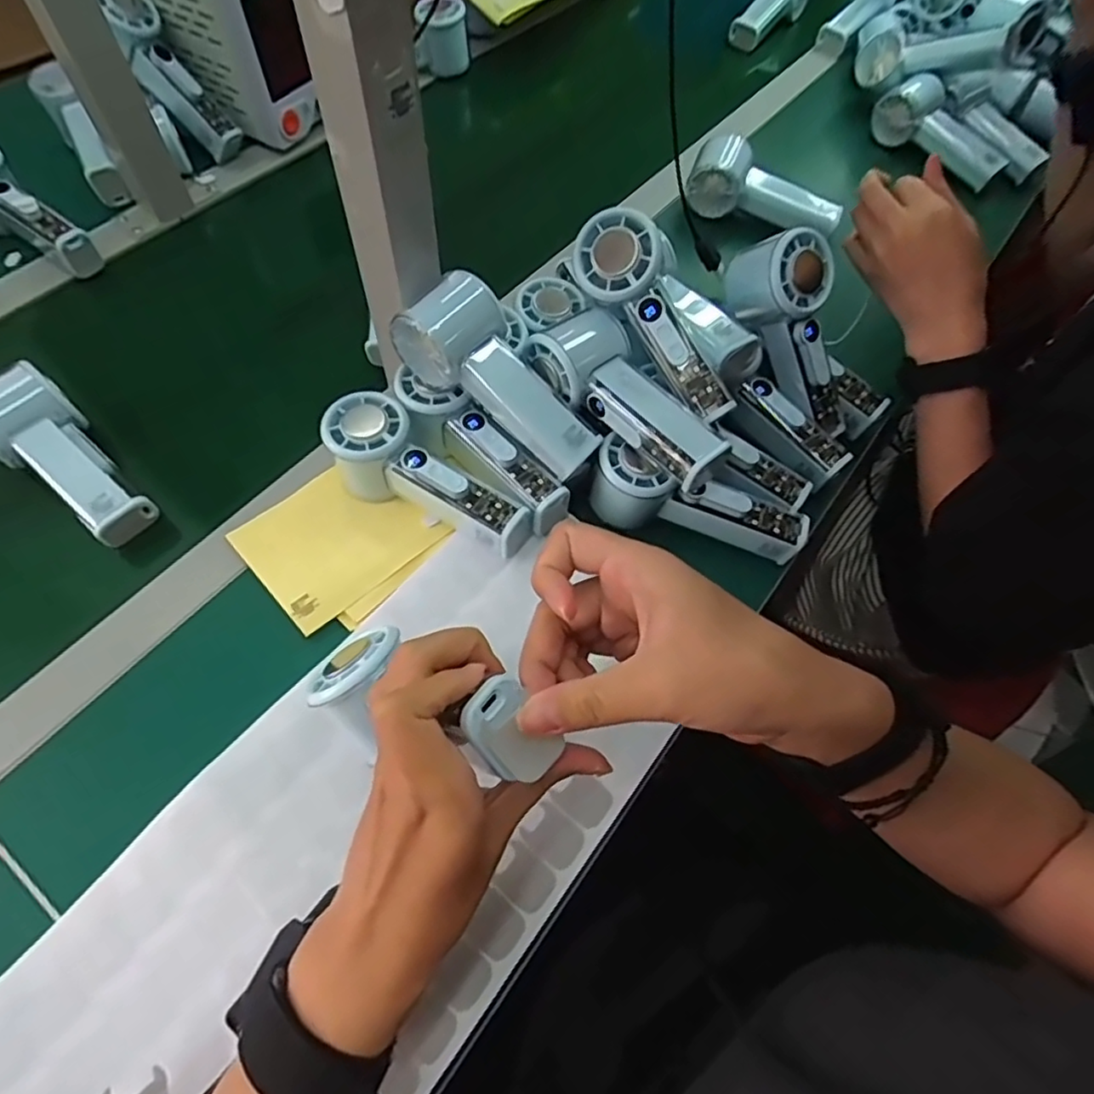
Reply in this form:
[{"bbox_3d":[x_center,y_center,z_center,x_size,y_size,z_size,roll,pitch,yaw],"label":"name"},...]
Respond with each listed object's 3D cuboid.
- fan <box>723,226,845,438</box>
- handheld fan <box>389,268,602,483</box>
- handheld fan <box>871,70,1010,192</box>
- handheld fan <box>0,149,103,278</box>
[{"bbox_3d":[0.187,-0.155,0.471,0.047,0.070,0.156,-36,111,-20],"label":"fan"},{"bbox_3d":[-0.031,-0.110,0.419,0.152,0.050,0.059,45,67,-4],"label":"handheld fan"},{"bbox_3d":[0.447,-0.469,0.705,0.152,0.066,0.062,39,66,2],"label":"handheld fan"},{"bbox_3d":[-0.462,-0.293,0.548,0.152,0.058,0.051,35,65,-2],"label":"handheld fan"}]

